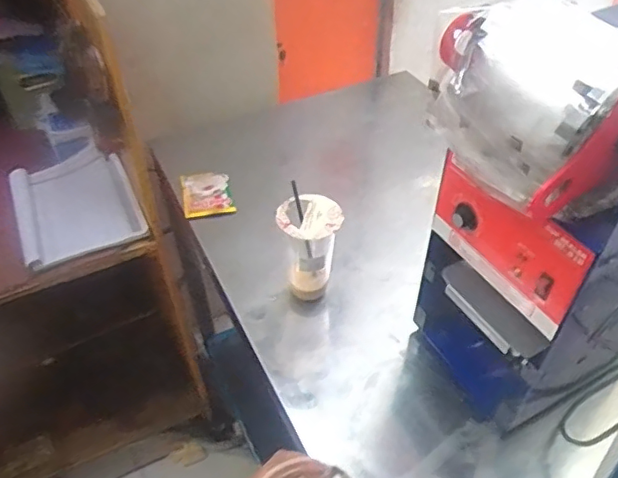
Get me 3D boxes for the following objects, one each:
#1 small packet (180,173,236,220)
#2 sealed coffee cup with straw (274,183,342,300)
[{"bbox_3d":[-0.187,-0.088,1.034,0.085,0.025,0.100,-11,45,-9],"label":"small packet"},{"bbox_3d":[0.002,0.022,0.843,0.090,0.162,0.088,-1,44,1],"label":"sealed coffee cup with straw"}]

